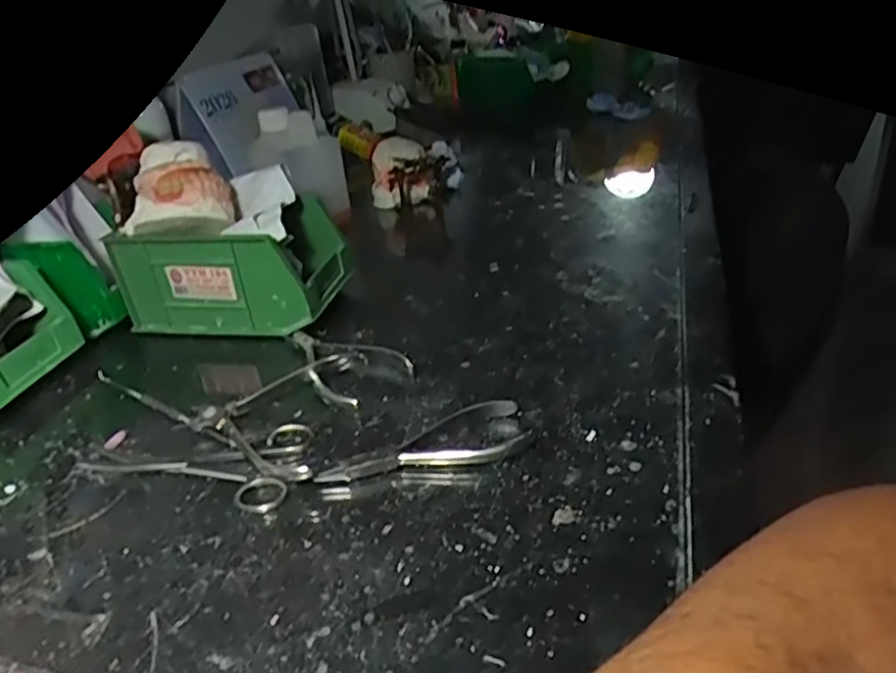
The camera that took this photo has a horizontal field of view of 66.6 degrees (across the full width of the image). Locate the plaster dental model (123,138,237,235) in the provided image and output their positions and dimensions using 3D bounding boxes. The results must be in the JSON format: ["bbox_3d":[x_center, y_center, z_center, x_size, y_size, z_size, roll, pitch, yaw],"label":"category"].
[{"bbox_3d":[-0.216,-0.116,0.543,0.082,0.059,0.061,-7,29,-1],"label":"plaster dental model"}]

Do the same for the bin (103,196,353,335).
[{"bbox_3d":[-0.179,-0.063,0.584,0.170,0.081,0.097,2,30,15],"label":"bin"}]

